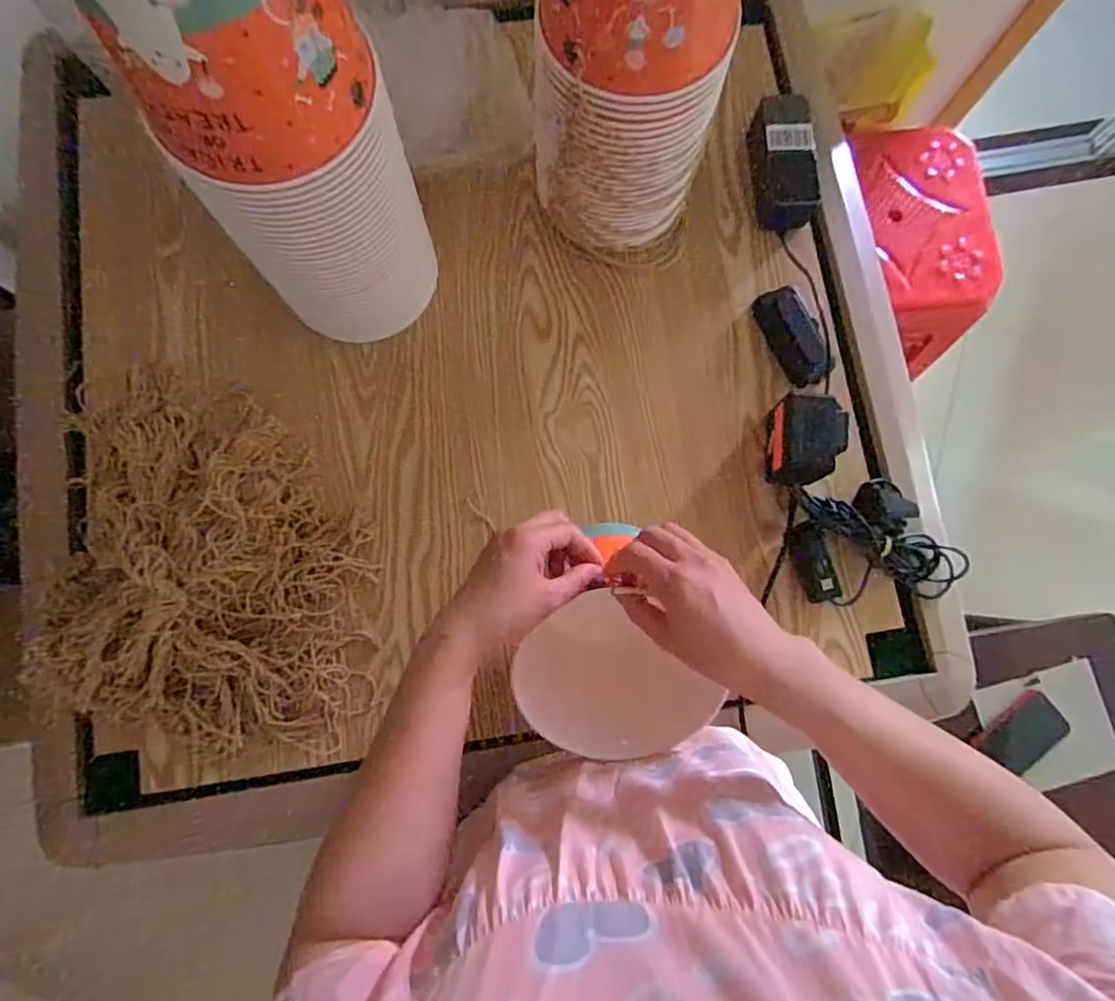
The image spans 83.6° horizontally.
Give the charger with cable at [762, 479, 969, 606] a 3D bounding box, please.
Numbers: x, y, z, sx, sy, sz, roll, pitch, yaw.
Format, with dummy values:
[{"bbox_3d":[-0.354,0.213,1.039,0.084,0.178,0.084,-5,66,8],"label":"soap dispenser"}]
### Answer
[{"bbox_3d":[0.307,0.040,0.616,0.207,0.042,0.119,-3,81,-3],"label":"charger with cable"}]

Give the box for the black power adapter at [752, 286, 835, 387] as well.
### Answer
[{"bbox_3d":[0.249,-0.174,0.658,0.046,0.027,0.108,-21,82,-5],"label":"black power adapter"}]

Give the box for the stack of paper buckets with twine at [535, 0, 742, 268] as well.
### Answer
[{"bbox_3d":[0.069,-0.374,0.532,0.152,0.338,0.167,15,80,0],"label":"stack of paper buckets with twine"}]

